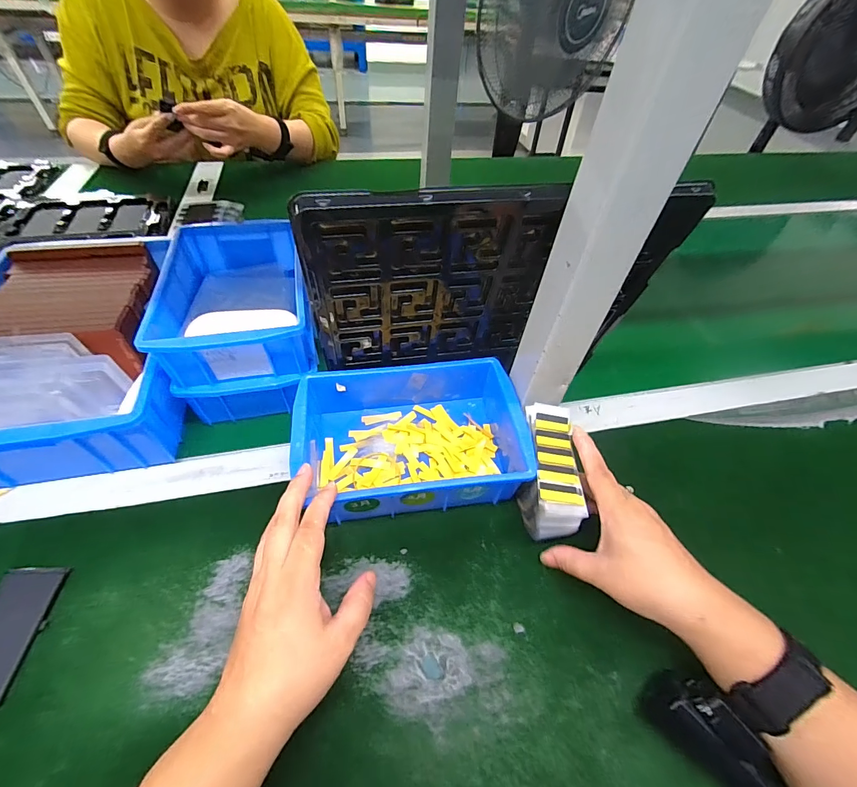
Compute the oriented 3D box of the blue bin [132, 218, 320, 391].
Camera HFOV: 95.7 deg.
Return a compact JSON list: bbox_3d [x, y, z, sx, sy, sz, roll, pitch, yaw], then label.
[{"bbox_3d":[-0.196,-0.101,0.404,0.133,0.065,0.196,-10,52,-13],"label":"blue bin"}]

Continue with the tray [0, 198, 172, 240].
[{"bbox_3d":[-0.532,-0.277,0.621,0.234,0.021,0.133,-4,51,-8],"label":"tray"}]

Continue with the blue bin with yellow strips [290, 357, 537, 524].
[{"bbox_3d":[-0.018,0.037,0.369,0.199,0.063,0.137,-3,51,-8],"label":"blue bin with yellow strips"}]

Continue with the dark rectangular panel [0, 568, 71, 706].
[{"bbox_3d":[-0.306,0.172,0.281,0.045,0.004,0.087,-1,51,-6],"label":"dark rectangular panel"}]

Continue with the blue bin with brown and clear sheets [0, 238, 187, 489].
[{"bbox_3d":[-0.361,-0.046,0.410,0.204,0.084,0.285,-7,51,-10],"label":"blue bin with brown and clear sheets"}]

